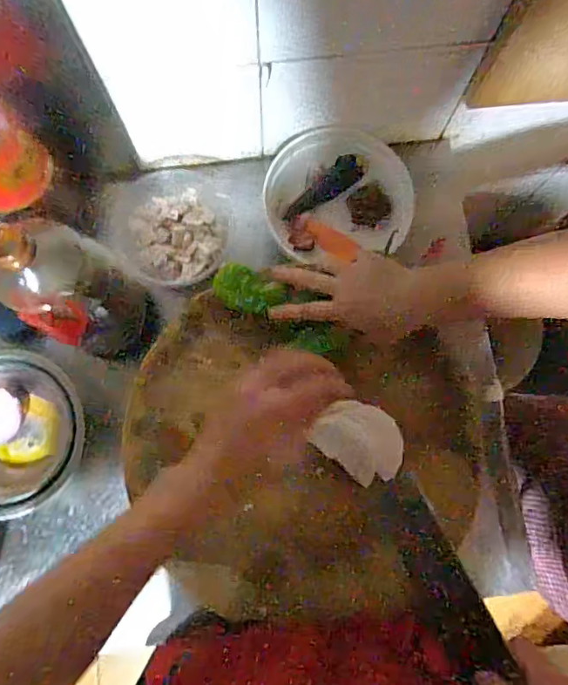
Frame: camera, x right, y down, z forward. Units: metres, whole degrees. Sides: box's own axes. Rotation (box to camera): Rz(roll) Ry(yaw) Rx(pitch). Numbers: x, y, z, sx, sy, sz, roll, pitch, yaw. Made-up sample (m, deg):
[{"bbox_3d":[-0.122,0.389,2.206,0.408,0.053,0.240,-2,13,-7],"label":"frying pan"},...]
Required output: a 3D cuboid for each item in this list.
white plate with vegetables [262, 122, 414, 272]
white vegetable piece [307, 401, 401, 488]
[{"bbox_3d":[0.066,-0.192,0.669,0.179,0.035,0.163,0,80,-1],"label":"white plate with vegetables"},{"bbox_3d":[0.084,0.103,0.554,0.093,0.022,0.074,38,82,5],"label":"white vegetable piece"}]

